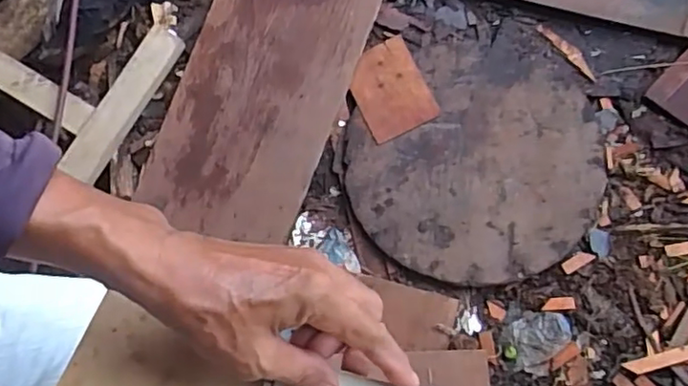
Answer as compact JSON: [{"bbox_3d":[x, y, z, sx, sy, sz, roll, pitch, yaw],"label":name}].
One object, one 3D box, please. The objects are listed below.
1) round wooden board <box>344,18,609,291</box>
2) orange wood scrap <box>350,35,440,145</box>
[{"bbox_3d":[0.237,-0.069,1.147,0.467,0.019,0.462,-2,75,9],"label":"round wooden board"},{"bbox_3d":[0.087,-0.201,1.190,0.136,0.007,0.183,-26,76,2],"label":"orange wood scrap"}]

